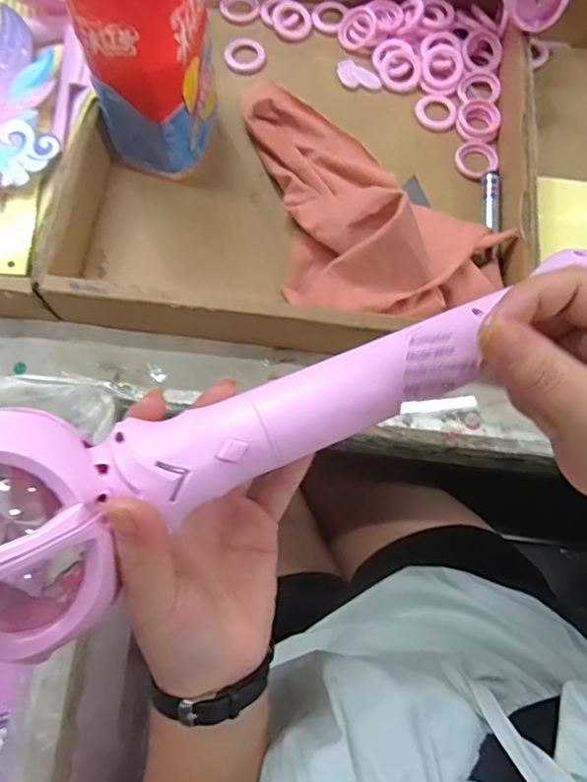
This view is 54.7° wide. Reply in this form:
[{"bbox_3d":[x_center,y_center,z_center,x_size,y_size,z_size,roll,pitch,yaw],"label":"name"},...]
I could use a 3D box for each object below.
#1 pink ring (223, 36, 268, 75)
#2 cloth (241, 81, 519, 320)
[{"bbox_3d":[-0.044,-0.309,0.522,0.038,0.004,0.039,0,73,-1],"label":"pink ring"},{"bbox_3d":[0.055,-0.168,0.450,0.166,0.064,0.263,-18,74,-7],"label":"cloth"}]

